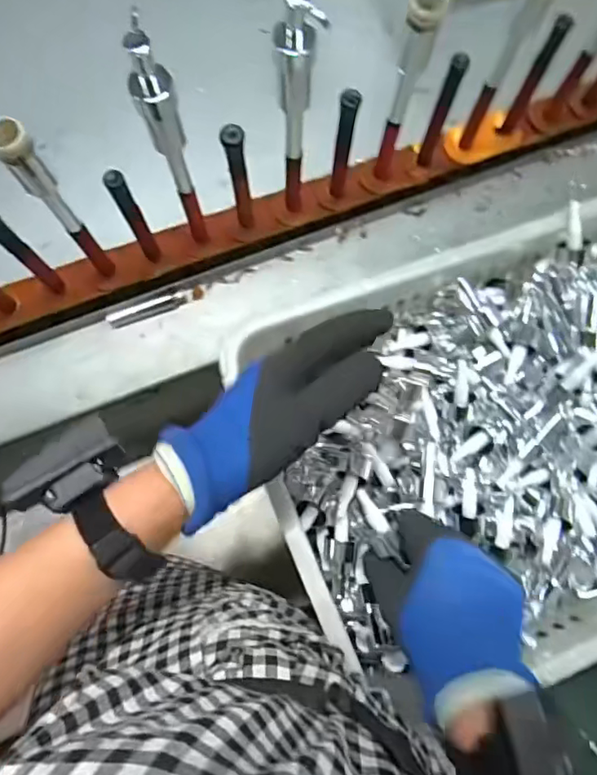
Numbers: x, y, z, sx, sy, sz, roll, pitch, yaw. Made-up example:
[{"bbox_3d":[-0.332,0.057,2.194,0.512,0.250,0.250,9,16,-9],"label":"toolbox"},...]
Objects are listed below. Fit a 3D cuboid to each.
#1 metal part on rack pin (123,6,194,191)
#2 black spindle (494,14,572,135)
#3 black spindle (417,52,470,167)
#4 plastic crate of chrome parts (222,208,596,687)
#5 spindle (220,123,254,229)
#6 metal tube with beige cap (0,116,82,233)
[{"bbox_3d":[-0.100,-0.199,0.411,0.026,0.170,0.020,-17,82,-4],"label":"metal part on rack pin"},{"bbox_3d":[0.231,-0.302,0.553,0.019,0.142,0.021,27,82,3],"label":"black spindle"},{"bbox_3d":[0.138,-0.266,0.539,0.017,0.137,0.017,22,81,3],"label":"black spindle"},{"bbox_3d":[0.236,0.032,0.504,0.500,0.105,0.330,-20,82,-4],"label":"plastic crate of chrome parts"},{"bbox_3d":[-0.055,-0.190,0.526,0.018,0.156,0.023,-12,81,-3],"label":"spindle"},{"bbox_3d":[-0.193,-0.155,0.418,0.026,0.120,0.021,-37,83,-6],"label":"metal tube with beige cap"}]

